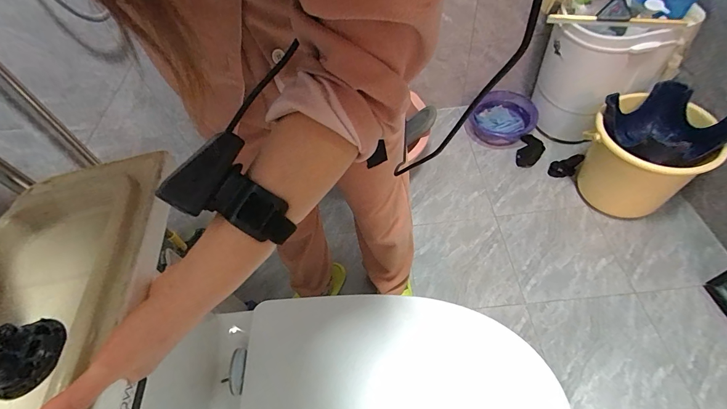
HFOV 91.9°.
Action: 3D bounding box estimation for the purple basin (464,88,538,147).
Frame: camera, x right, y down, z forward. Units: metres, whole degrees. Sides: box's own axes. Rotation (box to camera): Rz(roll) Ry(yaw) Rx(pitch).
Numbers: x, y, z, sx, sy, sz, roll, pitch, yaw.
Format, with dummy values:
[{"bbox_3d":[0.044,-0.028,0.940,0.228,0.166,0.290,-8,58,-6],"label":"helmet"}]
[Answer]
[{"bbox_3d":[0.522,-0.321,1.340,0.249,0.089,0.208,8,91,13],"label":"purple basin"}]

